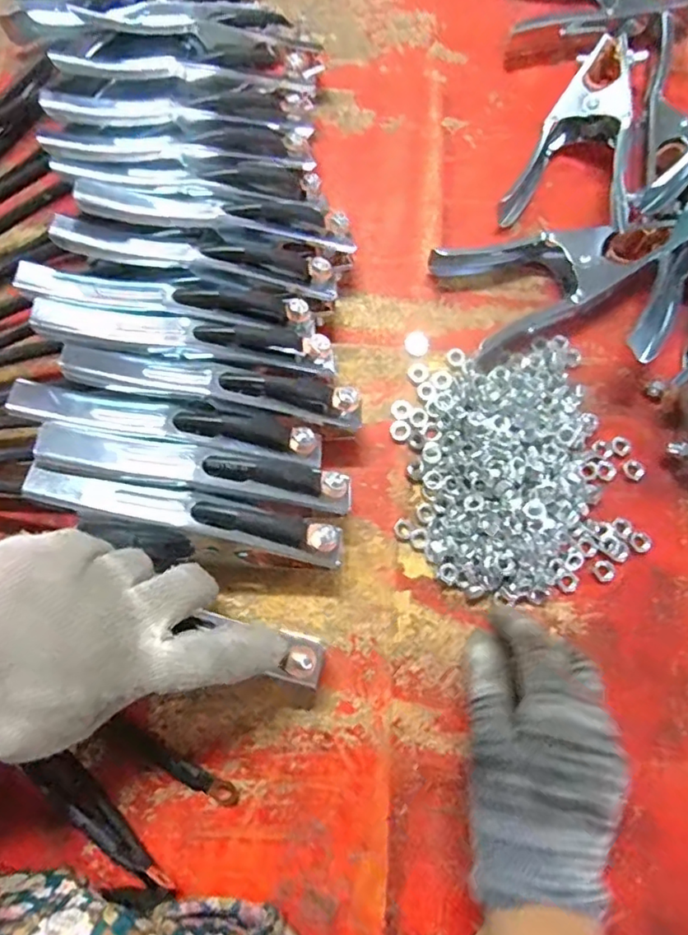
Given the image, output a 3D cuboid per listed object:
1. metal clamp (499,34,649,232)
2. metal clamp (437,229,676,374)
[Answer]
[{"bbox_3d":[0.164,-0.236,0.401,0.078,0.036,0.148,14,79,4],"label":"metal clamp"},{"bbox_3d":[0.135,-0.138,0.383,0.144,0.027,0.087,-28,79,-5],"label":"metal clamp"}]

